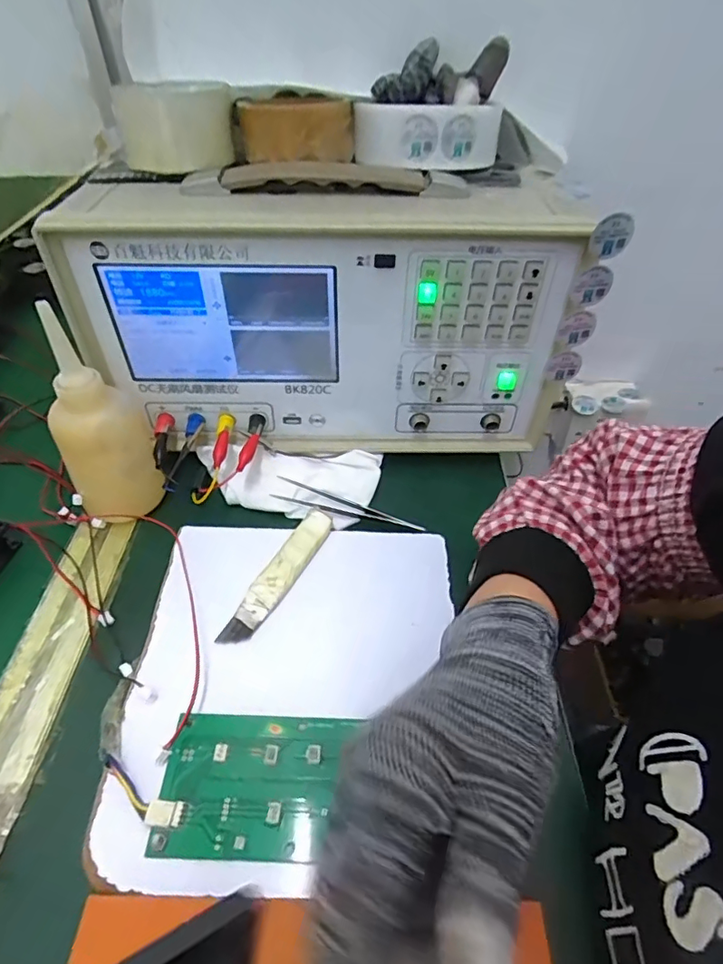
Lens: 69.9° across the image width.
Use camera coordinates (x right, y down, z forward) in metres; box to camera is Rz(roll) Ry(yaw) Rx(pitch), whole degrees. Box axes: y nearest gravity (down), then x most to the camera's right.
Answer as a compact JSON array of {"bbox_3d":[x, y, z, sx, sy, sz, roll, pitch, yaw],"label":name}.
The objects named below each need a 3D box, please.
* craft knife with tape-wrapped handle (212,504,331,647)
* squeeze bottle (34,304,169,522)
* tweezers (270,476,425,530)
[{"bbox_3d":[-0.054,0.061,0.349,0.024,0.007,0.111,18,49,20],"label":"craft knife with tape-wrapped handle"},{"bbox_3d":[-0.186,-0.047,0.360,0.061,0.135,0.076,-20,47,-16],"label":"squeeze bottle"},{"bbox_3d":[-0.011,0.018,0.404,0.120,0.004,0.017,14,65,10],"label":"tweezers"}]

